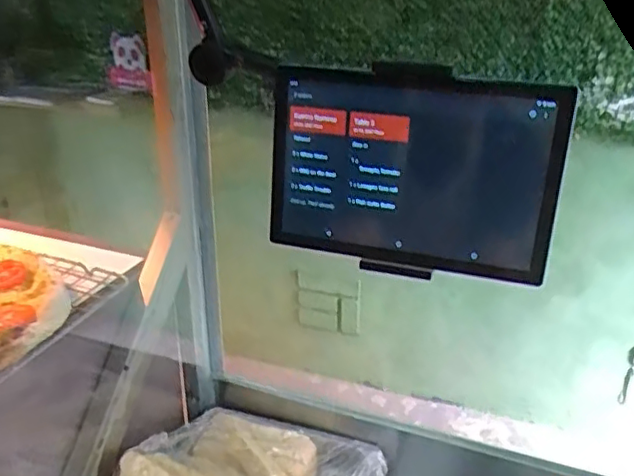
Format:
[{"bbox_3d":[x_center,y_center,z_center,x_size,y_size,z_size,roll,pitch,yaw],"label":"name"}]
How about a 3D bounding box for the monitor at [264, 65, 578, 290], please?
[{"bbox_3d":[0.073,-0.055,0.500,0.244,0.162,0.025,9,15,18],"label":"monitor"}]

